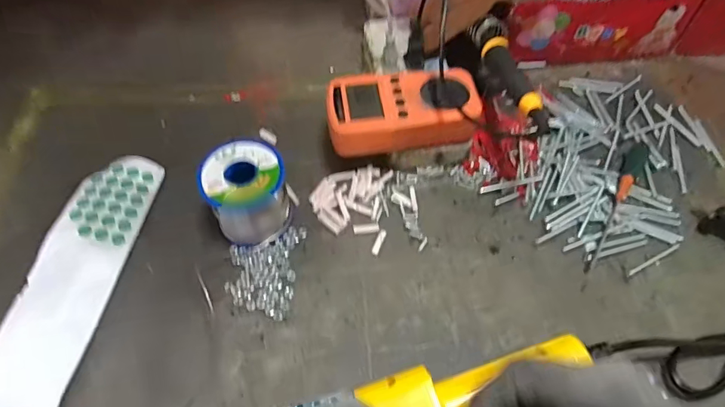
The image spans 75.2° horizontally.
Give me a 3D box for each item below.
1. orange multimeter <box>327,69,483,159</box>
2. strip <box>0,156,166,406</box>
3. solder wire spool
[{"bbox_3d":[0.035,-0.078,0.410,0.125,0.034,0.070,-3,56,-3],"label":"orange multimeter"},{"bbox_3d":[-0.224,0.052,0.370,0.059,0.020,0.220,6,56,4],"label":"strip"},{"bbox_3d":[-0.093,-0.008,0.385,0.061,0.063,0.061,0,56,0],"label":"solder wire spool"}]

